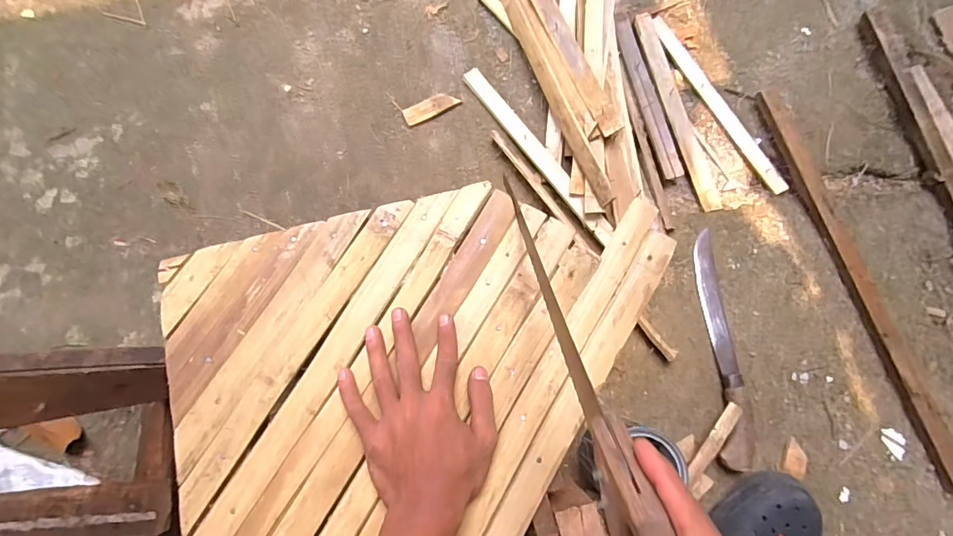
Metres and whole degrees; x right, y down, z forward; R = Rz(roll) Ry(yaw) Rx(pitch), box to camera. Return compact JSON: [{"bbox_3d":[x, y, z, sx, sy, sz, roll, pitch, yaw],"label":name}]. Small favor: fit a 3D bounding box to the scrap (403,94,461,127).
[{"bbox_3d":[-0.080,-0.280,0.801,0.095,0.004,0.032,-27,95,-3],"label":"scrap"}]

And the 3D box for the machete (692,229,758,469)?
[{"bbox_3d":[0.372,0.115,0.708,0.061,0.032,0.359,-5,78,0],"label":"machete"}]

